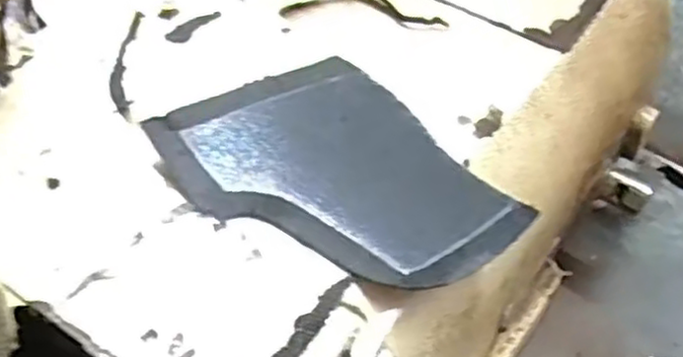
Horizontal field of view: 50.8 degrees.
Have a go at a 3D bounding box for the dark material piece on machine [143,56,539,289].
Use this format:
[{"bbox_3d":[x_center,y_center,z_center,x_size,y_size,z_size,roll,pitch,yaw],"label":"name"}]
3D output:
[{"bbox_3d":[-0.002,0.001,0.255,0.086,0.009,0.111,-30,57,-26],"label":"dark material piece on machine"}]

